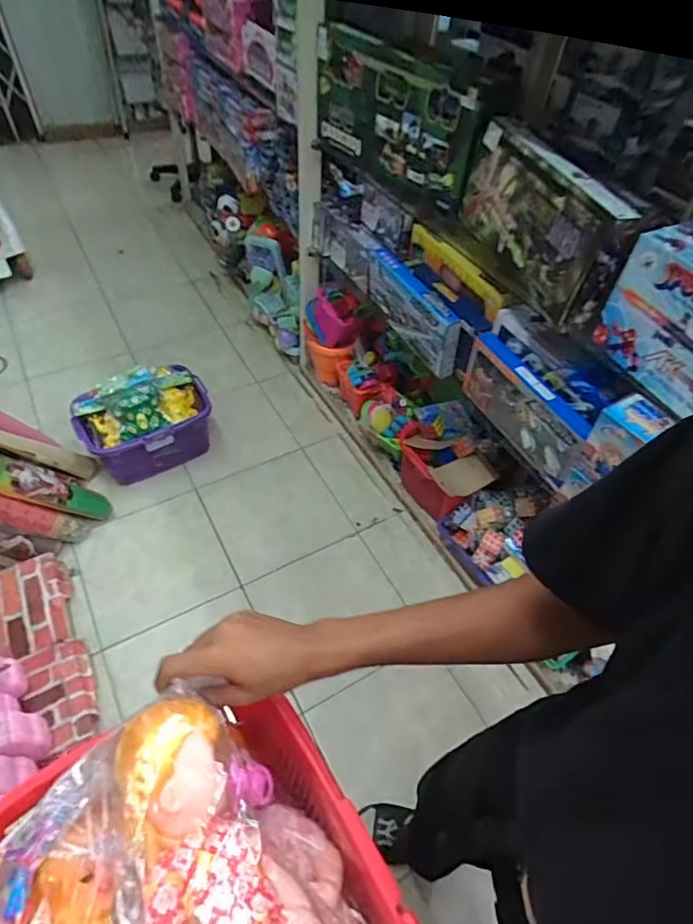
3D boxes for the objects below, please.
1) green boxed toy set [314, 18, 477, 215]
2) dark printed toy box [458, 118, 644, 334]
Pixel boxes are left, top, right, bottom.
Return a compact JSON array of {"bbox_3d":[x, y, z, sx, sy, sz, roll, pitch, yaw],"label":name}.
[{"bbox_3d":[0.095,-0.801,1.198,0.067,0.272,0.580,-22,55,-33],"label":"green boxed toy set"},{"bbox_3d":[0.345,-0.458,0.964,0.095,0.218,0.425,-9,52,-10],"label":"dark printed toy box"}]

